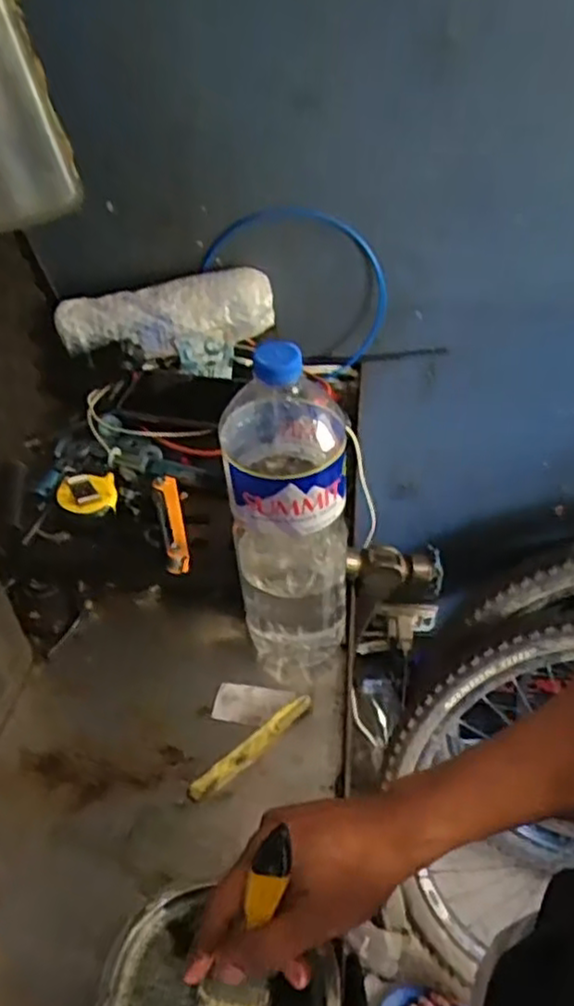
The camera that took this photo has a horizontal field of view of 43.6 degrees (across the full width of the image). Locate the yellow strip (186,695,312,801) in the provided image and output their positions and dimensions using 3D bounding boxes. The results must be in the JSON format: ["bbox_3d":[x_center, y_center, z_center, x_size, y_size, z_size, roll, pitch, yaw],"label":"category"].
[{"bbox_3d":[-0.028,0.201,0.592,0.125,0.010,0.016,-33,52,-26],"label":"yellow strip"}]

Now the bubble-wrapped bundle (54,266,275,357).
[{"bbox_3d":[-0.140,-0.224,0.846,0.244,0.072,0.069,-11,46,-7],"label":"bubble-wrapped bundle"}]

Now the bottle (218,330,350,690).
[{"bbox_3d":[0.003,0.017,0.562,0.091,0.305,0.094,-3,45,0],"label":"bottle"}]

